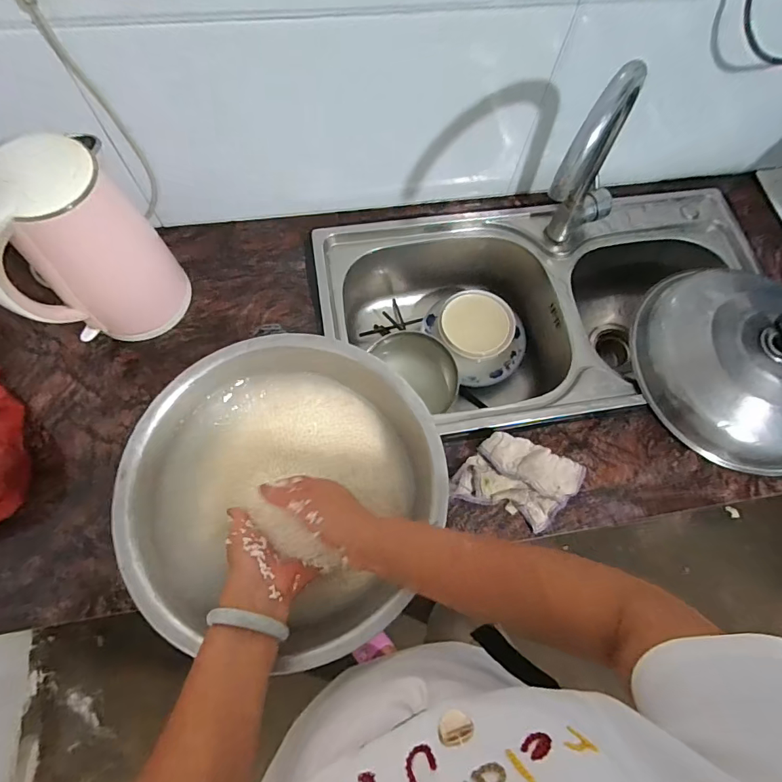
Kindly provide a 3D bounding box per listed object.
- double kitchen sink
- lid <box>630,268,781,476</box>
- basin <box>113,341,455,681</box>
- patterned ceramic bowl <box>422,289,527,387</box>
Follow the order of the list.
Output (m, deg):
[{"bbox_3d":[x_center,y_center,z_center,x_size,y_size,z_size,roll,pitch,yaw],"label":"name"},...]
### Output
[{"bbox_3d":[0.271,-0.122,0.819,0.754,0.203,0.394,-10,69,-7],"label":"double kitchen sink"},{"bbox_3d":[0.536,-0.059,0.647,0.286,0.130,0.326,-4,69,-4],"label":"lid"},{"bbox_3d":[-0.114,0.111,0.530,0.361,0.089,0.356,1,69,-3],"label":"basin"},{"bbox_3d":[0.167,-0.114,0.847,0.150,0.089,0.186,-27,72,-13],"label":"patterned ceramic bowl"}]

